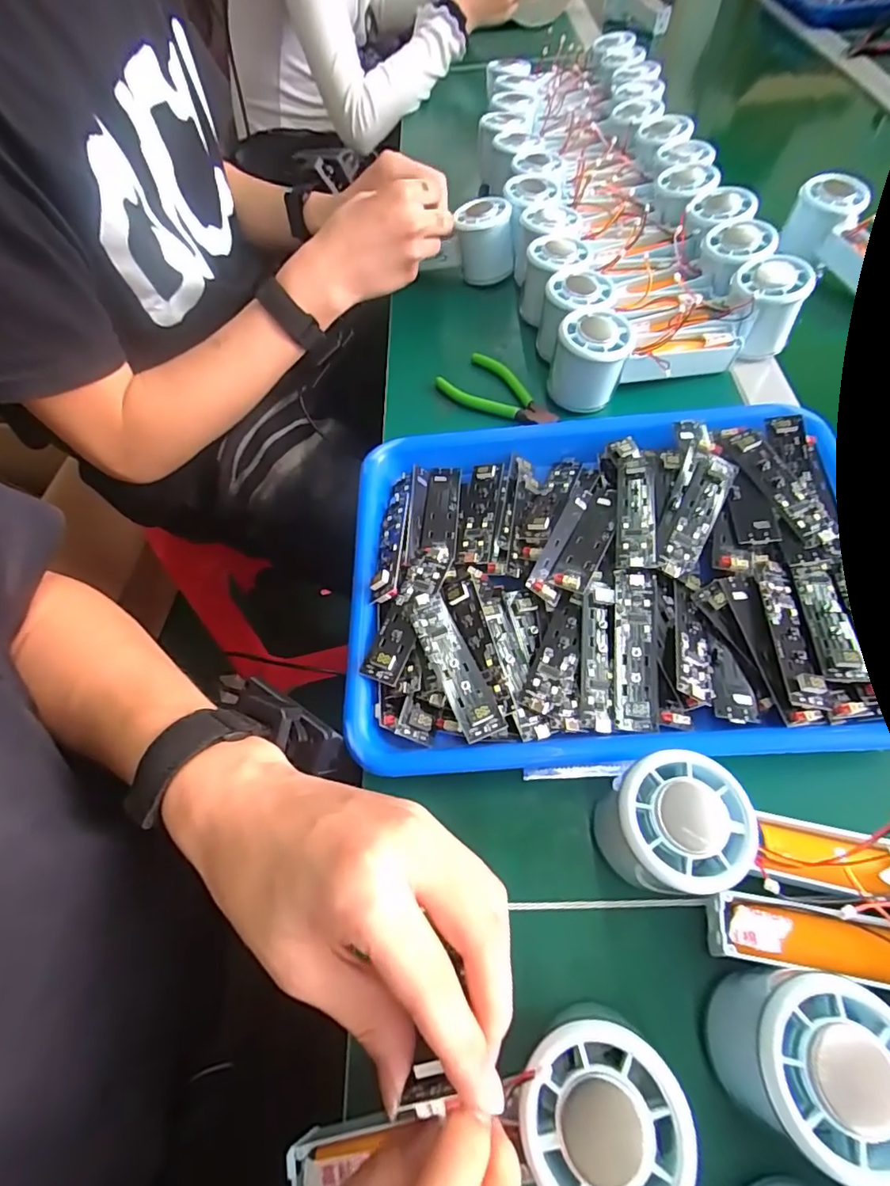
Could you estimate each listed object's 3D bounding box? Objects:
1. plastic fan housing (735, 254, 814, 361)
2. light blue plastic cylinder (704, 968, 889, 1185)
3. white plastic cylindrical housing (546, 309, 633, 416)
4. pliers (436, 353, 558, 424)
[{"bbox_3d":[0.264,-0.238,0.449,0.057,0.060,0.057,23,63,17],"label":"plastic fan housing"},{"bbox_3d":[0.141,0.183,0.213,0.058,0.062,0.055,-2,59,3],"label":"light blue plastic cylinder"},{"bbox_3d":[0.117,-0.190,0.436,0.058,0.061,0.056,-2,59,3],"label":"white plastic cylindrical housing"},{"bbox_3d":[0.052,-0.173,0.471,0.110,0.015,0.059,39,69,24],"label":"pliers"}]

